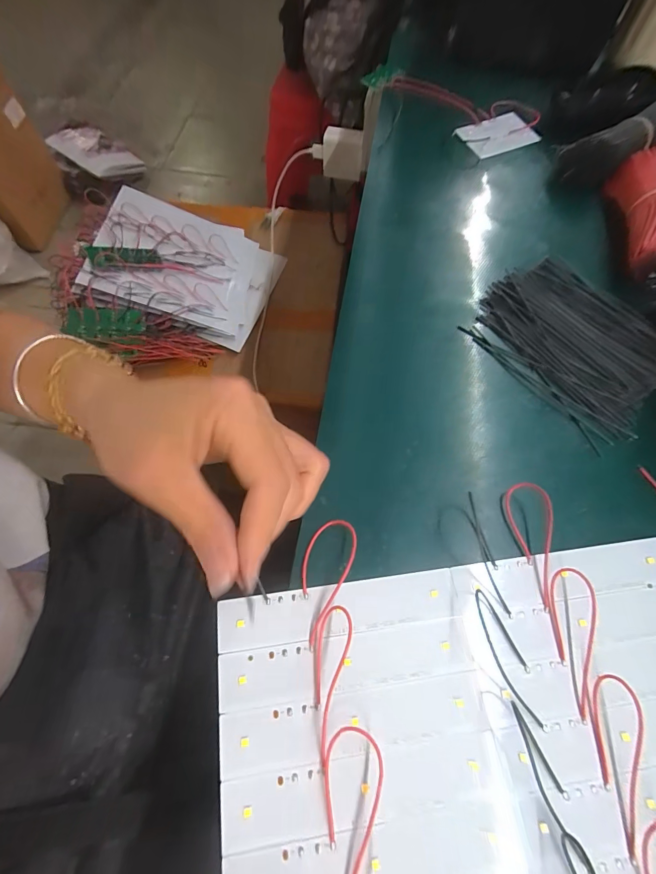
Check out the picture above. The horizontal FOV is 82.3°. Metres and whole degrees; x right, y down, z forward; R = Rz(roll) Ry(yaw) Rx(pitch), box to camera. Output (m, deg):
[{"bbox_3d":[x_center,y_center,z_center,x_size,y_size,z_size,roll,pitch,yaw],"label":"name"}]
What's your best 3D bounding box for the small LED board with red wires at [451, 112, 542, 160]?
[{"bbox_3d":[0.158,-0.287,0.357,0.074,0.007,0.043,-26,68,-12],"label":"small LED board with red wires"}]

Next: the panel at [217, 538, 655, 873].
[{"bbox_3d":[0.078,0.169,0.150,0.233,0.007,0.220,-6,65,-5],"label":"panel"}]

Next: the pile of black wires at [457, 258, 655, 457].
[{"bbox_3d":[0.166,-0.067,0.257,0.098,0.011,0.123,-38,71,-17],"label":"pile of black wires"}]

